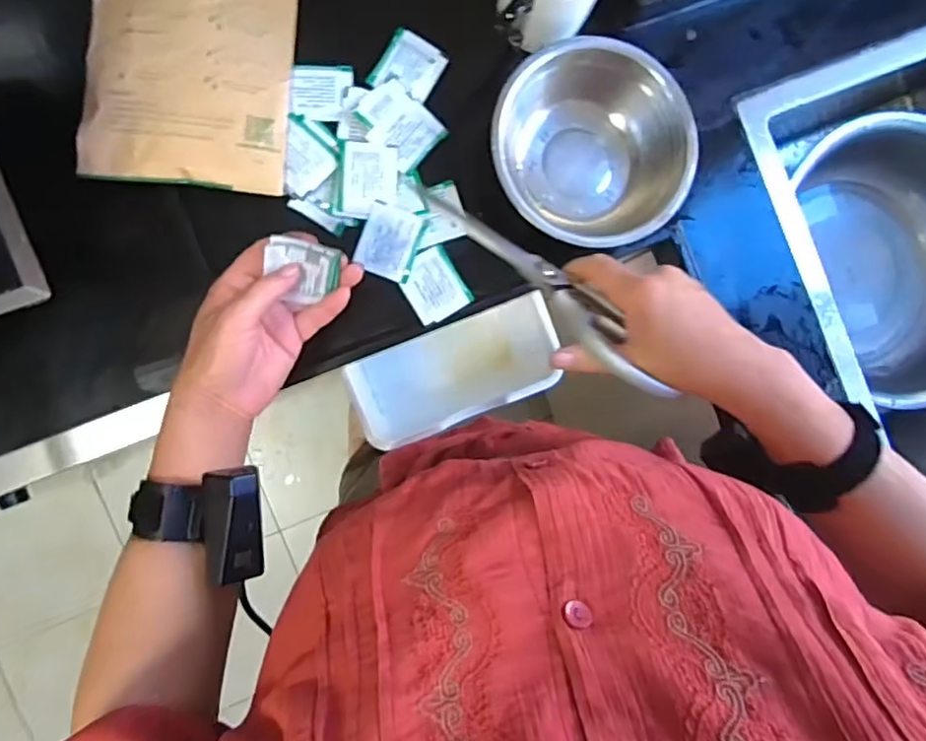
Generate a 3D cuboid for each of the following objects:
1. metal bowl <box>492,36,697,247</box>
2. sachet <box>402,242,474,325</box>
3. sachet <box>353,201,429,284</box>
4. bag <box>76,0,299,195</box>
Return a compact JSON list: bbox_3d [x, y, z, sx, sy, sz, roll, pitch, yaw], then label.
[{"bbox_3d":[0.108,-0.187,0.526,0.164,0.065,0.160,0,89,-7],"label":"metal bowl"},{"bbox_3d":[-0.025,-0.075,0.535,0.049,0.005,0.058,-31,93,-6],"label":"sachet"},{"bbox_3d":[-0.063,-0.112,0.529,0.048,0.007,0.059,21,87,-6],"label":"sachet"},{"bbox_3d":[-0.221,-0.263,0.495,0.156,0.022,0.223,4,89,-7],"label":"bag"}]

